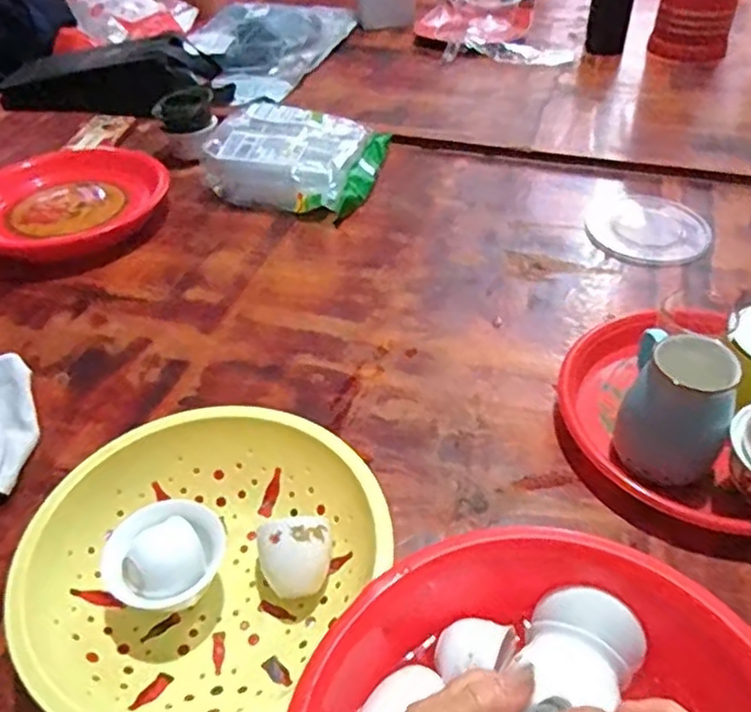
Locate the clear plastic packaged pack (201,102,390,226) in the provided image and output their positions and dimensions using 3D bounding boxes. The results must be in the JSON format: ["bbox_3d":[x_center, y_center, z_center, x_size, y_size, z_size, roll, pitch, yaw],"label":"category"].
[{"bbox_3d":[-0.107,-0.282,0.941,0.214,0.077,0.192,9,45,13],"label":"clear plastic packaged pack"}]

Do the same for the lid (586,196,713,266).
[{"bbox_3d":[0.336,-0.155,0.836,0.140,0.006,0.133,-2,44,2],"label":"lid"}]

